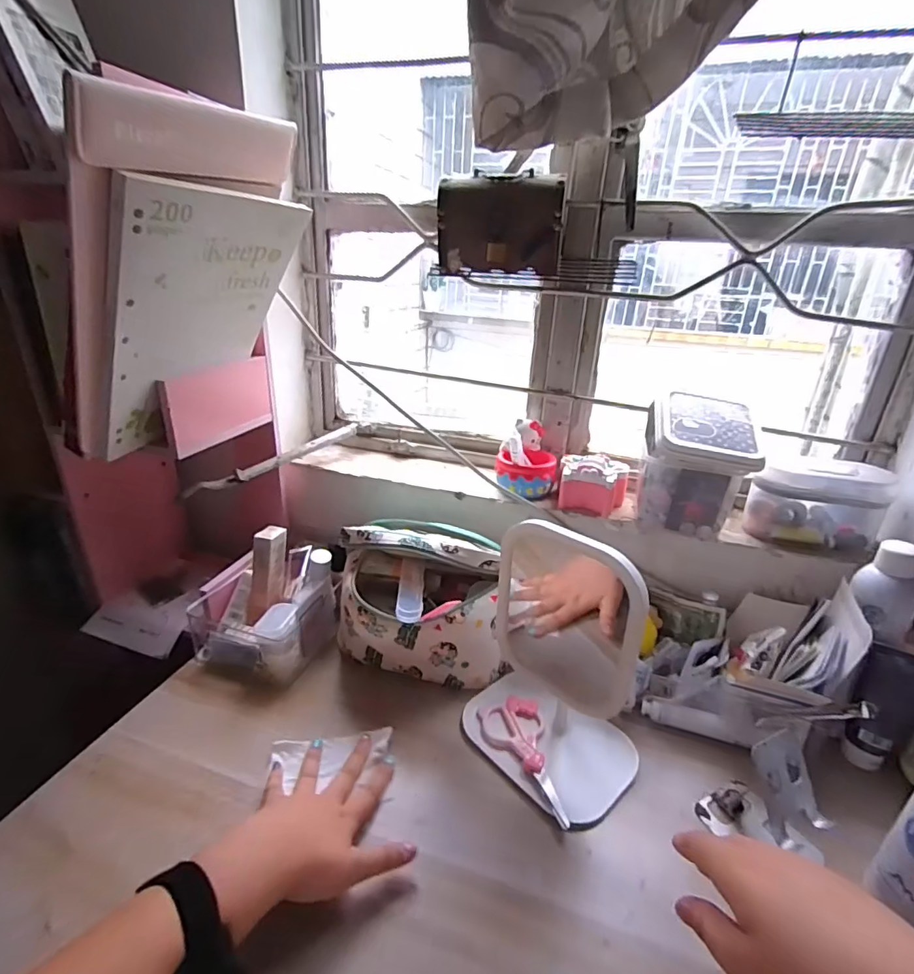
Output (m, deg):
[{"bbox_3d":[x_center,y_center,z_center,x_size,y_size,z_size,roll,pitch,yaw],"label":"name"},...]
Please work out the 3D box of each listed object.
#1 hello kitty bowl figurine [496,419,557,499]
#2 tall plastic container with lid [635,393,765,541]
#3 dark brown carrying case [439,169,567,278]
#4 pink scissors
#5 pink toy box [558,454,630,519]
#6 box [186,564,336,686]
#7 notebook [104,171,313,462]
[{"bbox_3d":[0.099,-0.040,0.719,0.080,0.092,0.089,7,24,9],"label":"hello kitty bowl figurine"},{"bbox_3d":[0.292,-0.025,0.627,0.118,0.152,0.078,9,24,15],"label":"tall plastic container with lid"},{"bbox_3d":[0.049,-0.299,0.575,0.137,0.098,0.040,3,23,1],"label":"dark brown carrying case"},{"bbox_3d":[0.068,0.281,0.529,0.069,0.010,0.147,-1,24,-9],"label":"pink scissors"},{"bbox_3d":[0.184,-0.006,0.683,0.086,0.066,0.061,11,25,18],"label":"pink toy box"},{"bbox_3d":[-0.252,0.166,0.650,0.154,0.078,0.110,10,24,15],"label":"box"},{"bbox_3d":[-0.274,-0.176,0.546,0.018,0.281,0.212,37,34,4],"label":"notebook"}]

